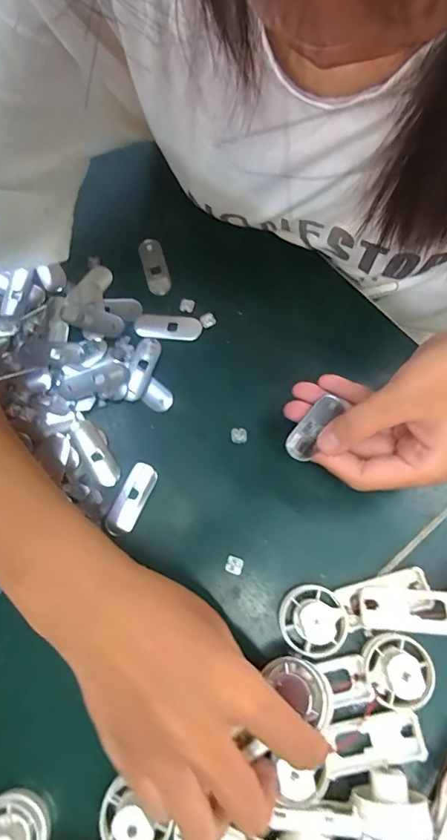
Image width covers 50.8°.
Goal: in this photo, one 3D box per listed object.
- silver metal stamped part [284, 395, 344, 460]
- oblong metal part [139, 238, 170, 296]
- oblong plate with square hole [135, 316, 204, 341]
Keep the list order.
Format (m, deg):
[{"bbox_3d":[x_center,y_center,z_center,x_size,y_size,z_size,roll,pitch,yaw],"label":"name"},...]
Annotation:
[{"bbox_3d":[0.053,0.005,0.277,0.017,0.007,0.045,36,72,11],"label":"silver metal stamped part"},{"bbox_3d":[-0.054,-0.121,0.372,0.018,0.006,0.050,-17,74,-3],"label":"oblong metal part"},{"bbox_3d":[-0.042,-0.070,0.355,0.050,0.004,0.019,4,73,3],"label":"oblong plate with square hole"}]

